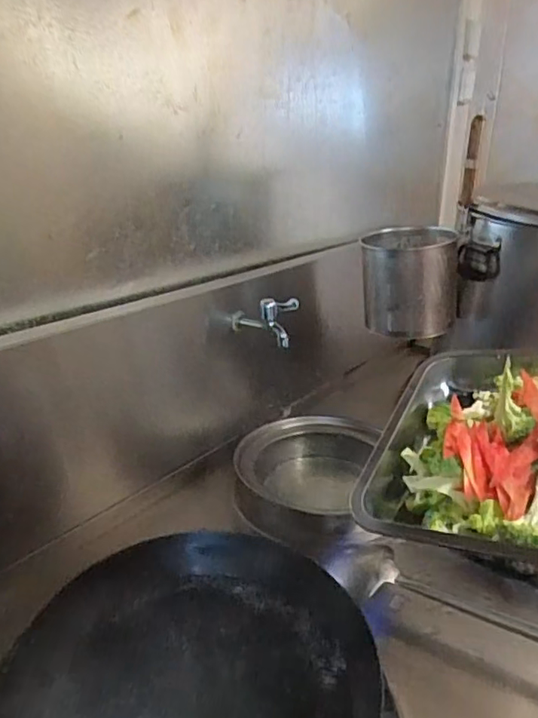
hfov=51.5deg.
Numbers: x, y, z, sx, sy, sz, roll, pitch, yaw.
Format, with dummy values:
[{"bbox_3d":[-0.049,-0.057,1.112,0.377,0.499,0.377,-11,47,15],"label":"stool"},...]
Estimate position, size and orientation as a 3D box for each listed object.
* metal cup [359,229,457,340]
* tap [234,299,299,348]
[{"bbox_3d":[0.256,-0.145,1.028,0.154,0.159,0.177,1,26,10],"label":"metal cup"},{"bbox_3d":[-0.006,-0.072,0.971,0.132,0.077,0.039,15,31,35],"label":"tap"}]

